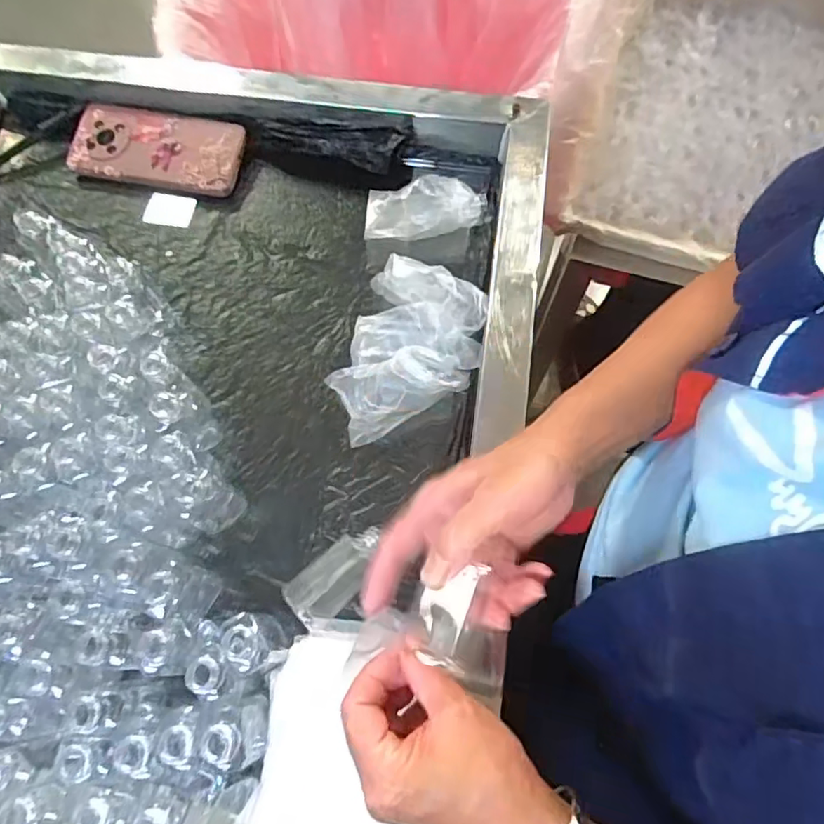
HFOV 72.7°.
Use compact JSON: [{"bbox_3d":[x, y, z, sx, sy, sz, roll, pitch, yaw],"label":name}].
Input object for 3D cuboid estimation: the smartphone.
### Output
[{"bbox_3d":[-0.251,-0.262,0.554,0.166,0.010,0.081,8,76,3],"label":"smartphone"}]

